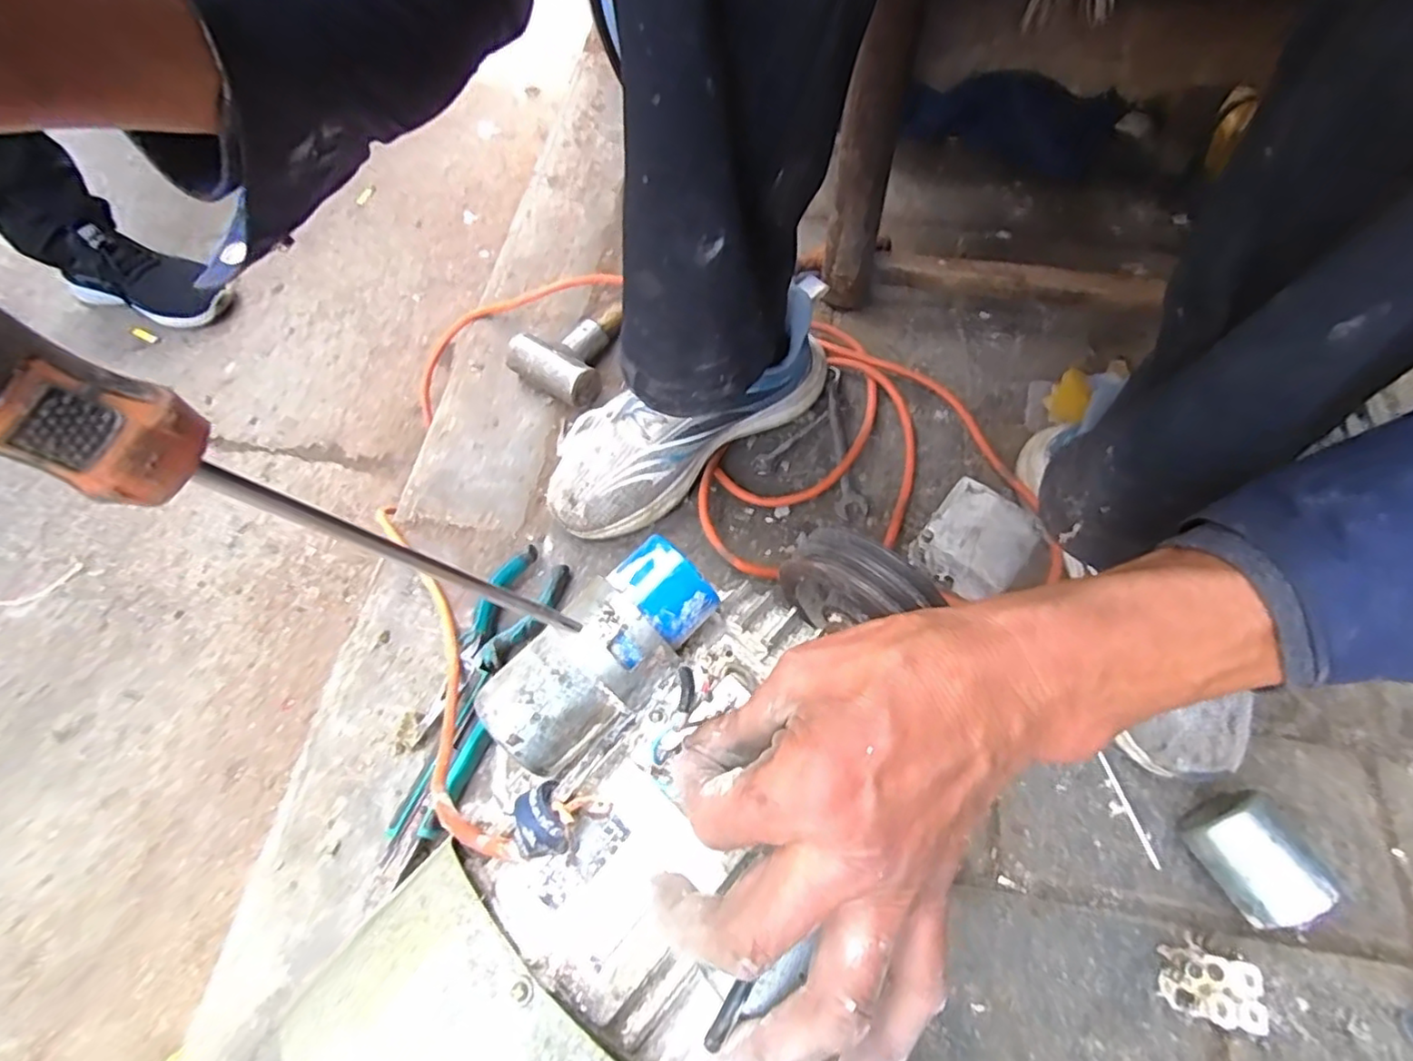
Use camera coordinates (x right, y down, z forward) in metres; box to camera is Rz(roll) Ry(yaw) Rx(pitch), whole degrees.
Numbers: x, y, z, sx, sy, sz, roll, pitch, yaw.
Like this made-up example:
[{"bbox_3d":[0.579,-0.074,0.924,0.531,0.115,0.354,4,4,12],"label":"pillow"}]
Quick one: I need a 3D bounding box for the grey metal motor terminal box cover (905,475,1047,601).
[{"bbox_3d":[0.208,0.010,0.498,0.071,0.037,0.077,37,69,20],"label":"grey metal motor terminal box cover"}]

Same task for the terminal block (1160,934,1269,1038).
[{"bbox_3d":[0.289,0.261,0.368,0.049,0.021,0.038,18,63,12],"label":"terminal block"}]

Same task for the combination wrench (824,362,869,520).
[{"bbox_3d":[0.117,-0.082,0.566,0.025,0.011,0.153,-5,61,0],"label":"combination wrench"}]

